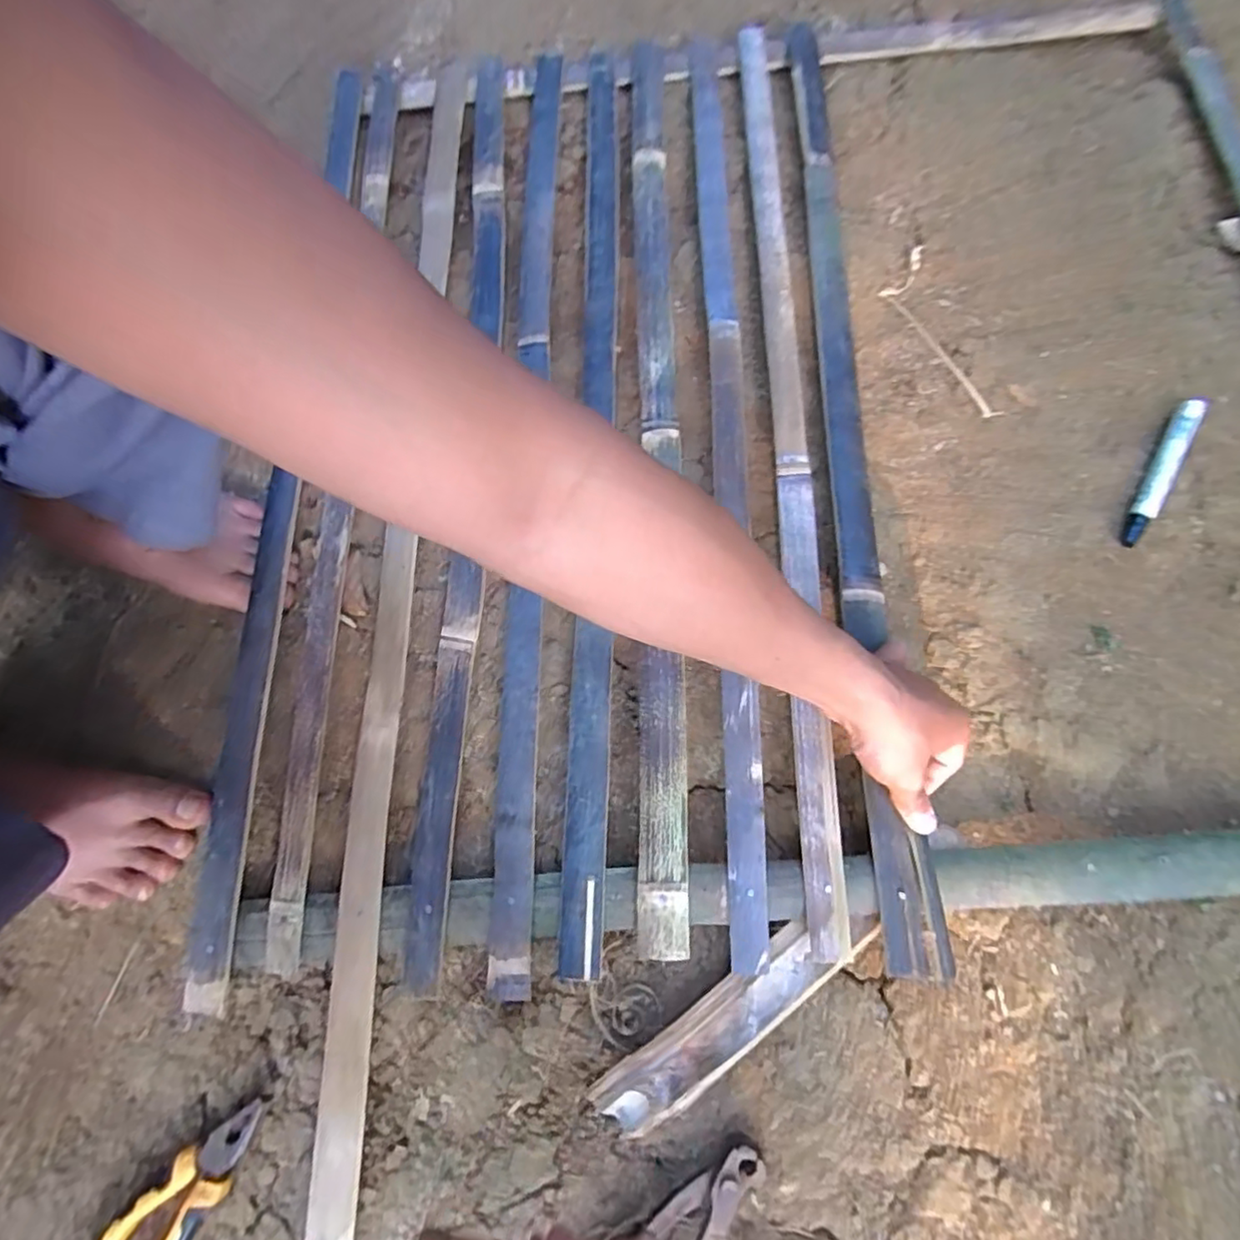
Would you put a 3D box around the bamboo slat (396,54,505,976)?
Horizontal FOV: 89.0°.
[{"bbox_3d":[-0.135,-0.176,0.563,0.040,0.017,0.896,-2,73,6],"label":"bamboo slat"}]

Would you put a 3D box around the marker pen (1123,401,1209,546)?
[{"bbox_3d":[0.446,-0.122,0.520,0.021,0.018,0.142,29,79,12],"label":"marker pen"}]

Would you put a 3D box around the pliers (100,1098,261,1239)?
[{"bbox_3d":[-0.291,0.387,0.421,0.048,0.025,0.135,39,81,14],"label":"pliers"}]

